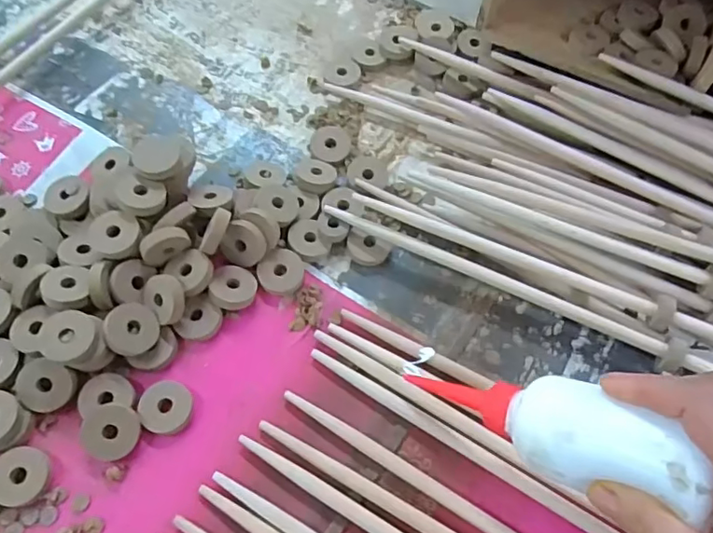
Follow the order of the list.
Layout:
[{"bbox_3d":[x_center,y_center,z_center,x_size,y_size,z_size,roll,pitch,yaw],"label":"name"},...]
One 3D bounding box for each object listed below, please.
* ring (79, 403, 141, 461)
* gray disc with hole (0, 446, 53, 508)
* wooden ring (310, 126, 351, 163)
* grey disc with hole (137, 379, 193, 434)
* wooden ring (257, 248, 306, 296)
[{"bbox_3d":[-0.160,0.108,0.368,0.035,0.005,0.035,3,77,-13],"label":"ring"},{"bbox_3d":[-0.211,0.132,0.355,0.034,0.007,0.035,2,62,-3],"label":"gray disc with hole"},{"bbox_3d":[-0.022,-0.106,0.491,0.034,0.011,0.036,2,62,-3],"label":"wooden ring"},{"bbox_3d":[-0.127,0.094,0.378,0.033,0.005,0.035,2,62,-3],"label":"grey disc with hole"},{"bbox_3d":[-0.057,0.004,0.431,0.035,0.007,0.035,8,84,-2],"label":"wooden ring"}]

